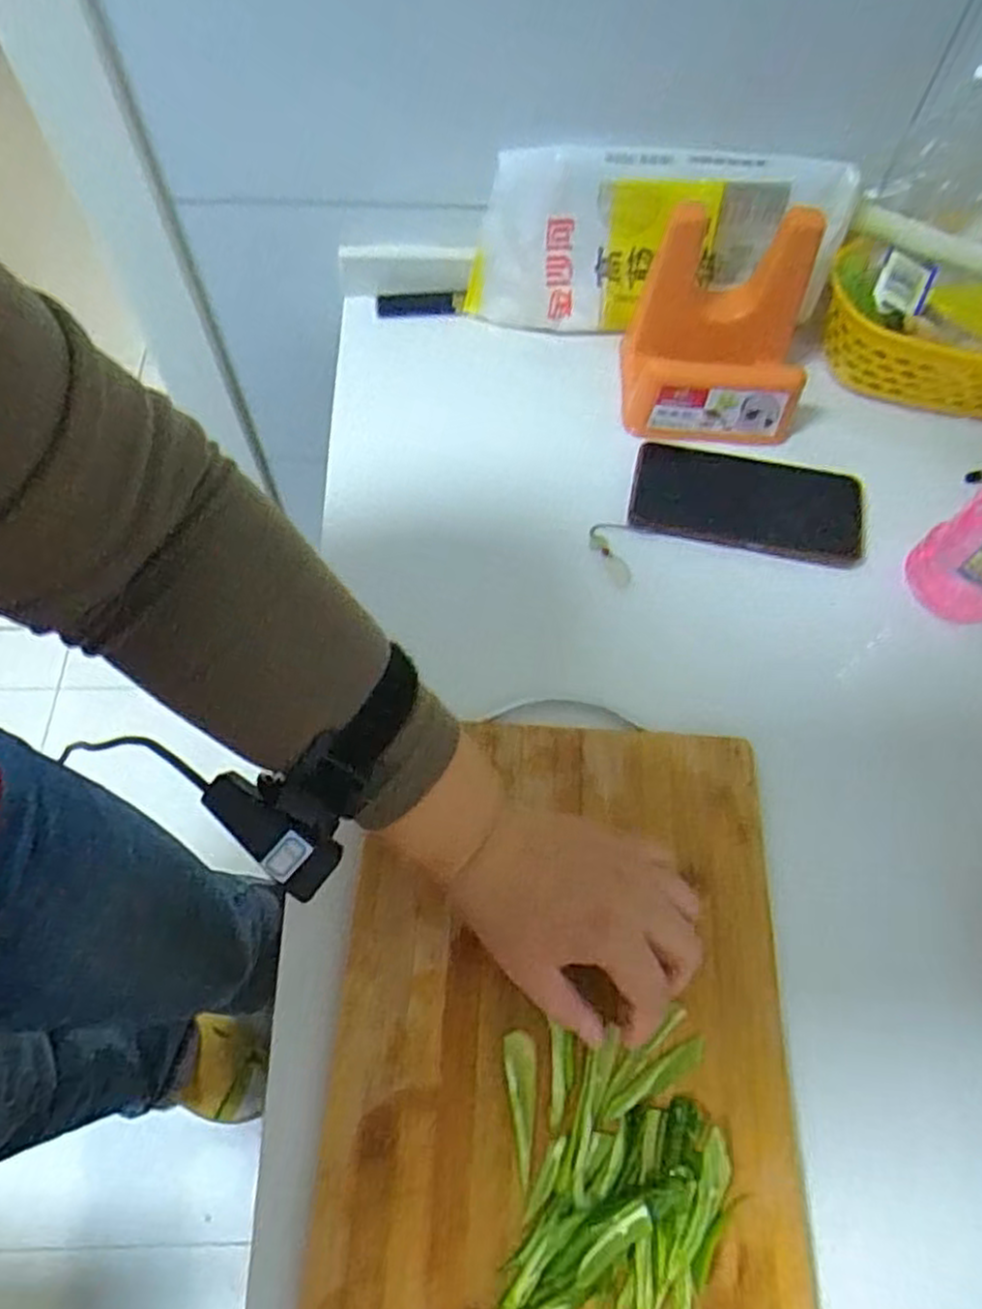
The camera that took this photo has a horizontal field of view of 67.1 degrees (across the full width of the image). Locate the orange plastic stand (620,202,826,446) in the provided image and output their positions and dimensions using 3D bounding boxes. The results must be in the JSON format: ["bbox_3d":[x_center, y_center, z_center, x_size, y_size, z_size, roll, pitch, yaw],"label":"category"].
[{"bbox_3d":[0.159,-0.226,0.513,0.119,0.122,0.102,8,64,2],"label":"orange plastic stand"}]

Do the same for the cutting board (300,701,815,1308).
[{"bbox_3d":[0.036,0.187,0.372,0.225,0.026,0.341,3,64,2],"label":"cutting board"}]

